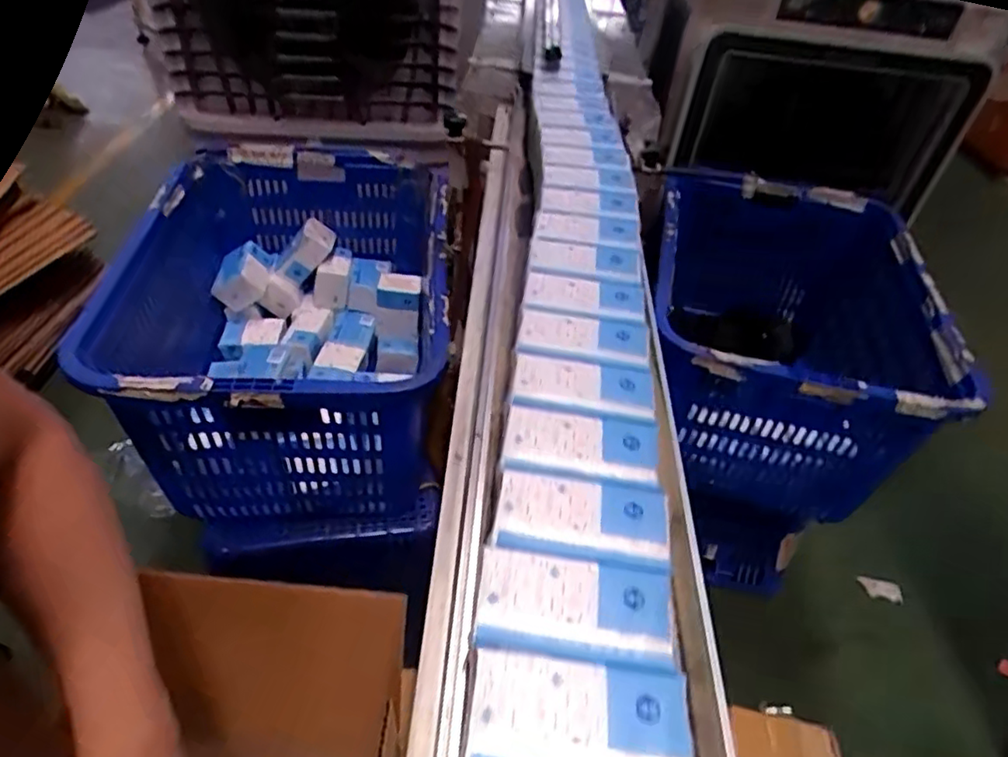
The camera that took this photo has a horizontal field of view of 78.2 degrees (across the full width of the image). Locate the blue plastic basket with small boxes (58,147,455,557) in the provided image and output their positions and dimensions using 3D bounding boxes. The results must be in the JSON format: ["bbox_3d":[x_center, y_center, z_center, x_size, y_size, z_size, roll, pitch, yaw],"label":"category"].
[{"bbox_3d":[-0.388,-0.089,1.178,0.536,0.411,0.725,3,44,-5],"label":"blue plastic basket with small boxes"}]

